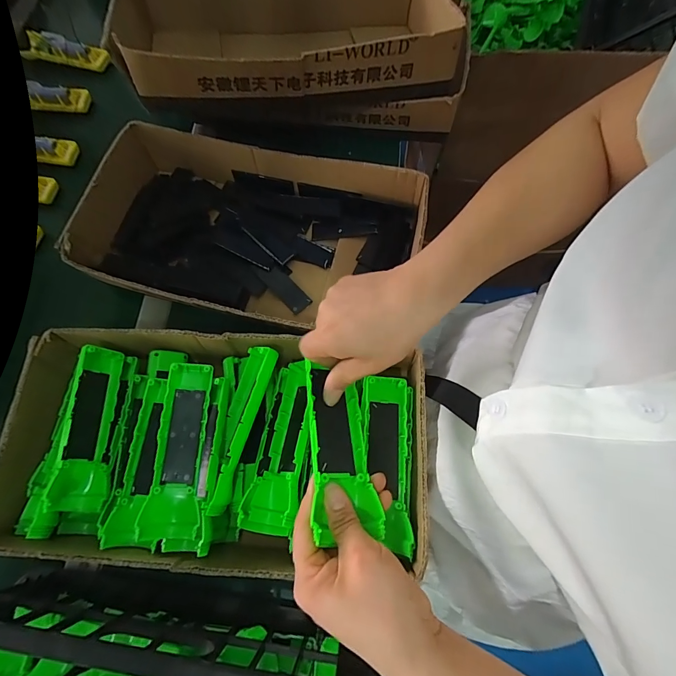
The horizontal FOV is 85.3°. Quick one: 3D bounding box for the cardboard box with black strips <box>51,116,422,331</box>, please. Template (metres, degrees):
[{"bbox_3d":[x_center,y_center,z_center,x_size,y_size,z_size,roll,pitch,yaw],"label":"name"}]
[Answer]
[{"bbox_3d":[-0.111,-0.140,0.480,0.422,0.071,0.243,9,70,6],"label":"cardboard box with black strips"}]

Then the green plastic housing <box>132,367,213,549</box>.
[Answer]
[{"bbox_3d":[-0.152,0.109,0.368,0.049,0.038,0.166,-1,69,3],"label":"green plastic housing"}]

